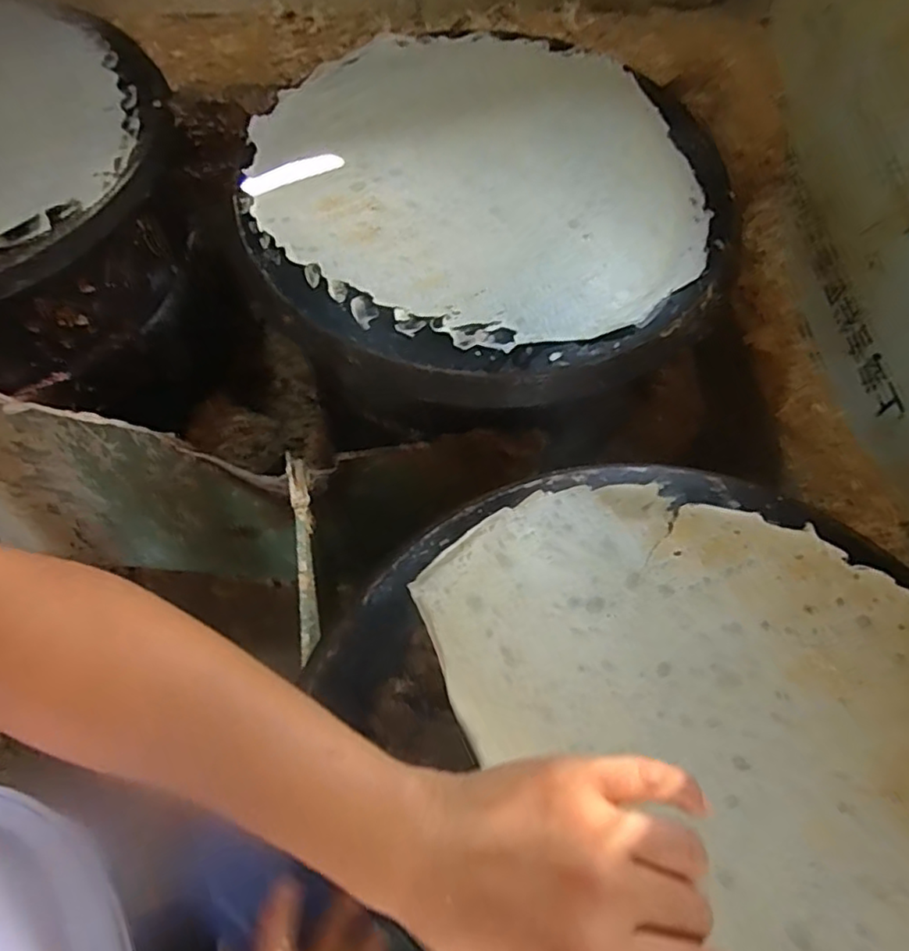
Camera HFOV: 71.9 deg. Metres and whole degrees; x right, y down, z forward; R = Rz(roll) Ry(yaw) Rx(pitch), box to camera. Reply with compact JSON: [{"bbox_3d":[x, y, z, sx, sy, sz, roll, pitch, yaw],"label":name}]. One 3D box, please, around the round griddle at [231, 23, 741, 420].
[{"bbox_3d":[0.047,-0.346,0.789,0.587,0.091,0.594,0,64,-1],"label":"round griddle"}]

